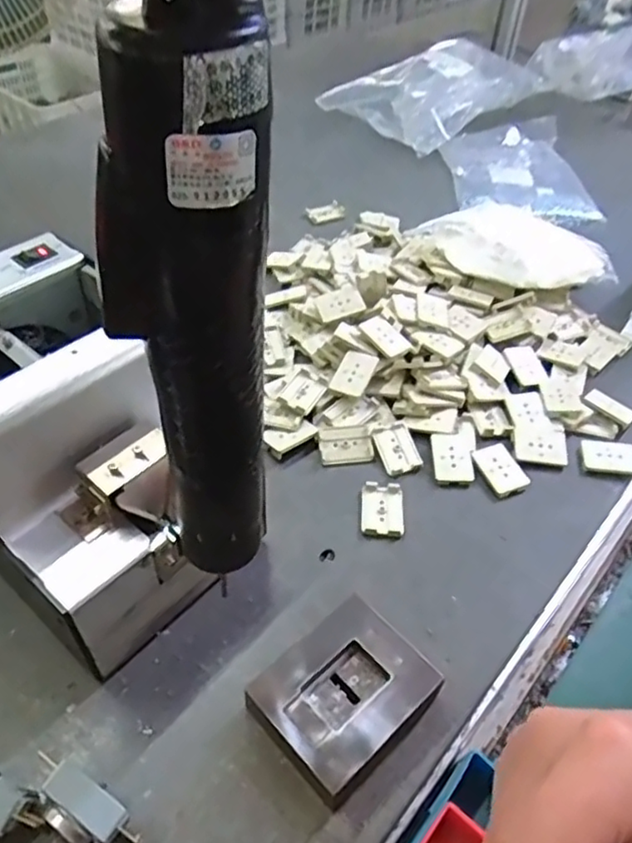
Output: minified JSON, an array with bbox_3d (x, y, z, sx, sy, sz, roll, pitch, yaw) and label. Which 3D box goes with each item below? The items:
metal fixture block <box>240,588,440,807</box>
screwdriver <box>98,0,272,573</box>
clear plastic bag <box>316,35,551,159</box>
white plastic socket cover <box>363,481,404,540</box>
[{"bbox_3d":[0.014,0.142,0.331,0.082,0.030,0.066,-33,58,-31],"label":"metal fixture block"},{"bbox_3d":[-0.037,-0.016,0.199,0.037,0.179,0.037,3,47,-3],"label":"screwdriver"},{"bbox_3d":[0.161,-0.444,0.848,0.259,0.063,0.167,-32,58,-28],"label":"clear plastic bag"},{"bbox_3d":[0.045,0.059,0.426,0.026,0.004,0.043,3,51,-1],"label":"white plastic socket cover"}]

